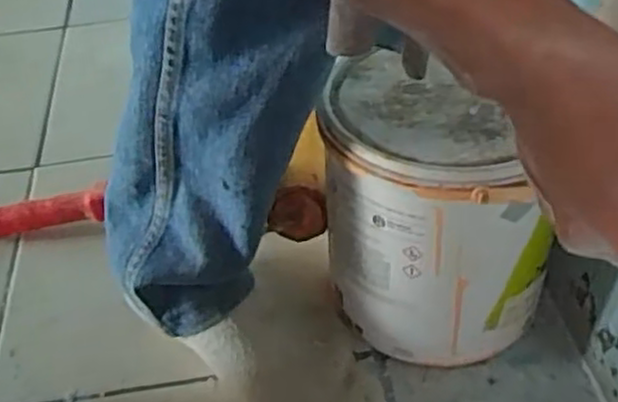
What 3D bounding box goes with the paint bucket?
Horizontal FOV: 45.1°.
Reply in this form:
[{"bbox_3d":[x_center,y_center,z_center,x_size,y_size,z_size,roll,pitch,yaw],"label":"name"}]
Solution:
[{"bbox_3d":[0.088,0.014,0.554,0.147,0.193,0.136,-6,43,-2],"label":"paint bucket"}]

